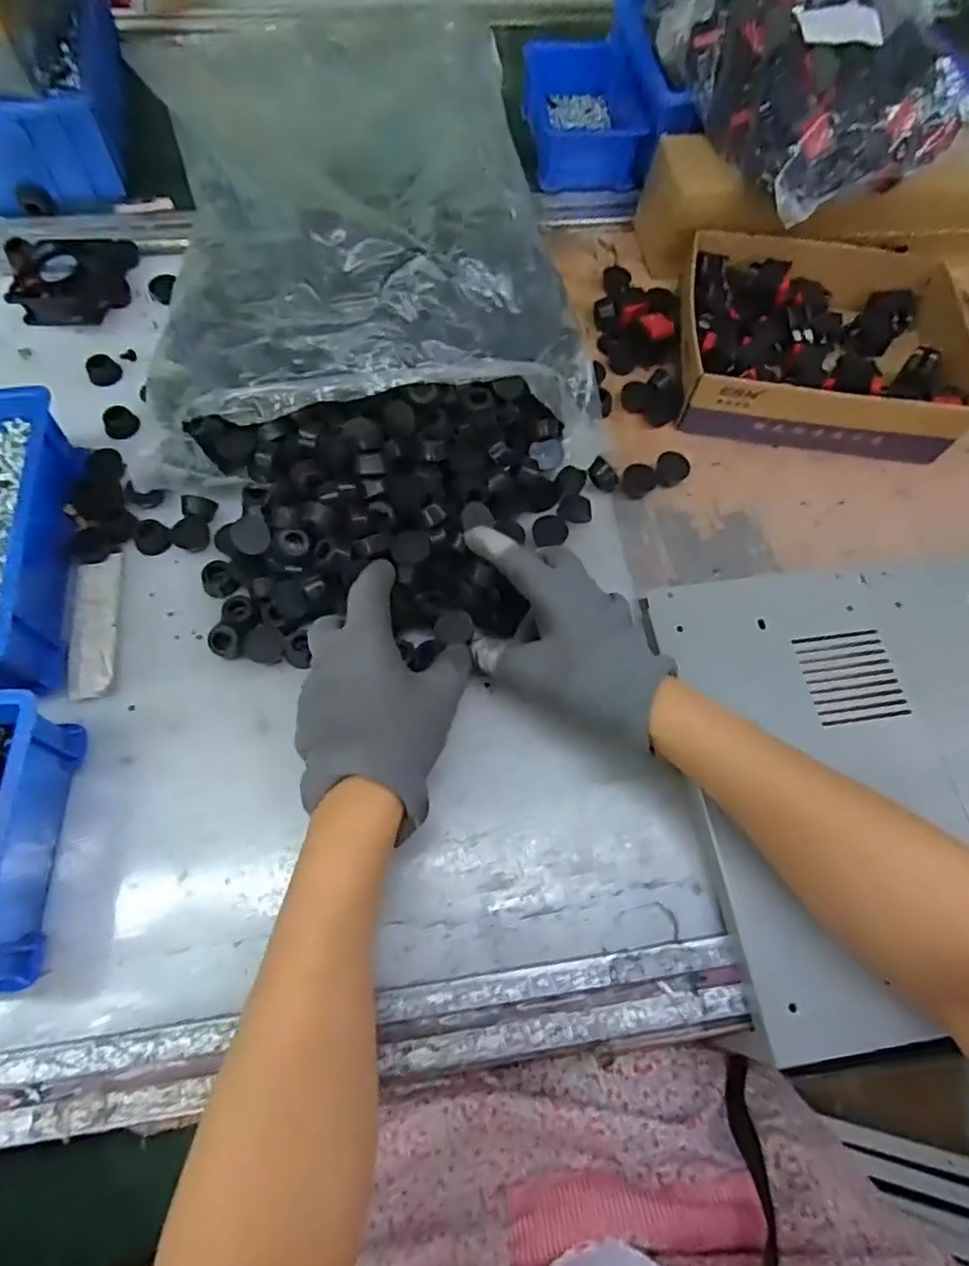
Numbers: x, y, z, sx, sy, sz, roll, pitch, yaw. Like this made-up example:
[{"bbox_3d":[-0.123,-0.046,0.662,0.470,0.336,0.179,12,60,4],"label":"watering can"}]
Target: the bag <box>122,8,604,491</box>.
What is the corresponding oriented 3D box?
[{"bbox_3d":[-0.099,-0.322,0.521,0.315,0.096,0.430,-7,67,-5],"label":"bag"}]

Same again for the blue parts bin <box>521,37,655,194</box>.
[{"bbox_3d":[0.093,-0.490,0.632,0.104,0.056,0.148,-3,67,-4],"label":"blue parts bin"}]

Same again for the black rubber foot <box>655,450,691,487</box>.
[{"bbox_3d":[0.140,-0.122,0.495,0.024,0.014,0.026,1,67,-2],"label":"black rubber foot"}]

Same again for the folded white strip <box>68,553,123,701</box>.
[{"bbox_3d":[-0.254,-0.005,0.427,0.031,0.007,0.101,-9,67,-6],"label":"folded white strip"}]

